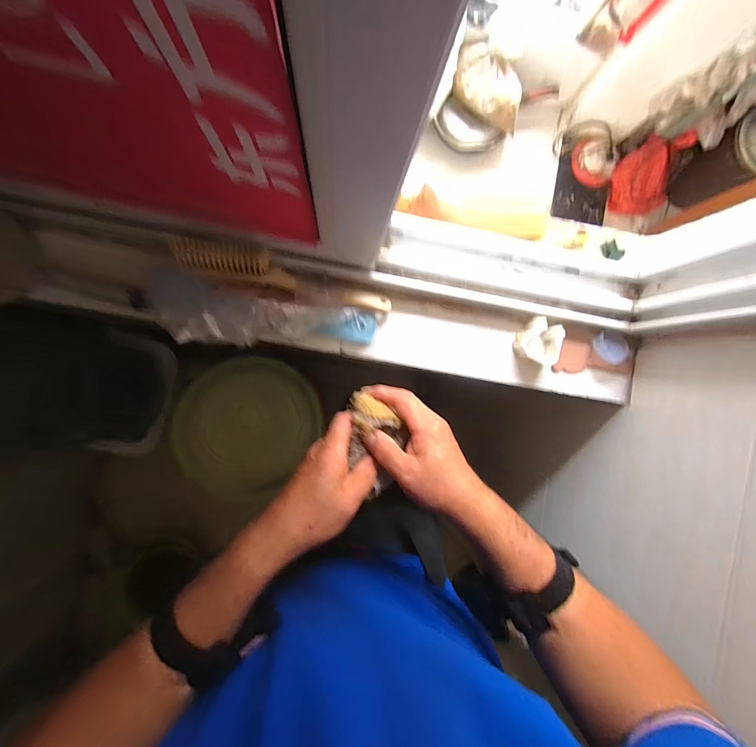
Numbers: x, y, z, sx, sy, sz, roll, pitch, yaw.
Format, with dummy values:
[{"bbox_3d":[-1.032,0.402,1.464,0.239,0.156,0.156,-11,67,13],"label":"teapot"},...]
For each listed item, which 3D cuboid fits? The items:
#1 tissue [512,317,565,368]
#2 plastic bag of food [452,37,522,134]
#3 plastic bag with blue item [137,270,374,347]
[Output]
[{"bbox_3d":[0.212,-0.041,0.453,0.062,0.032,0.050,18,90,-7],"label":"tissue"},{"bbox_3d":[0.416,-1.053,1.294,0.304,0.110,0.153,27,89,-7],"label":"plastic bag of food"},{"bbox_3d":[-0.126,-0.062,0.400,0.253,0.061,0.078,5,91,-20],"label":"plastic bag with blue item"}]

